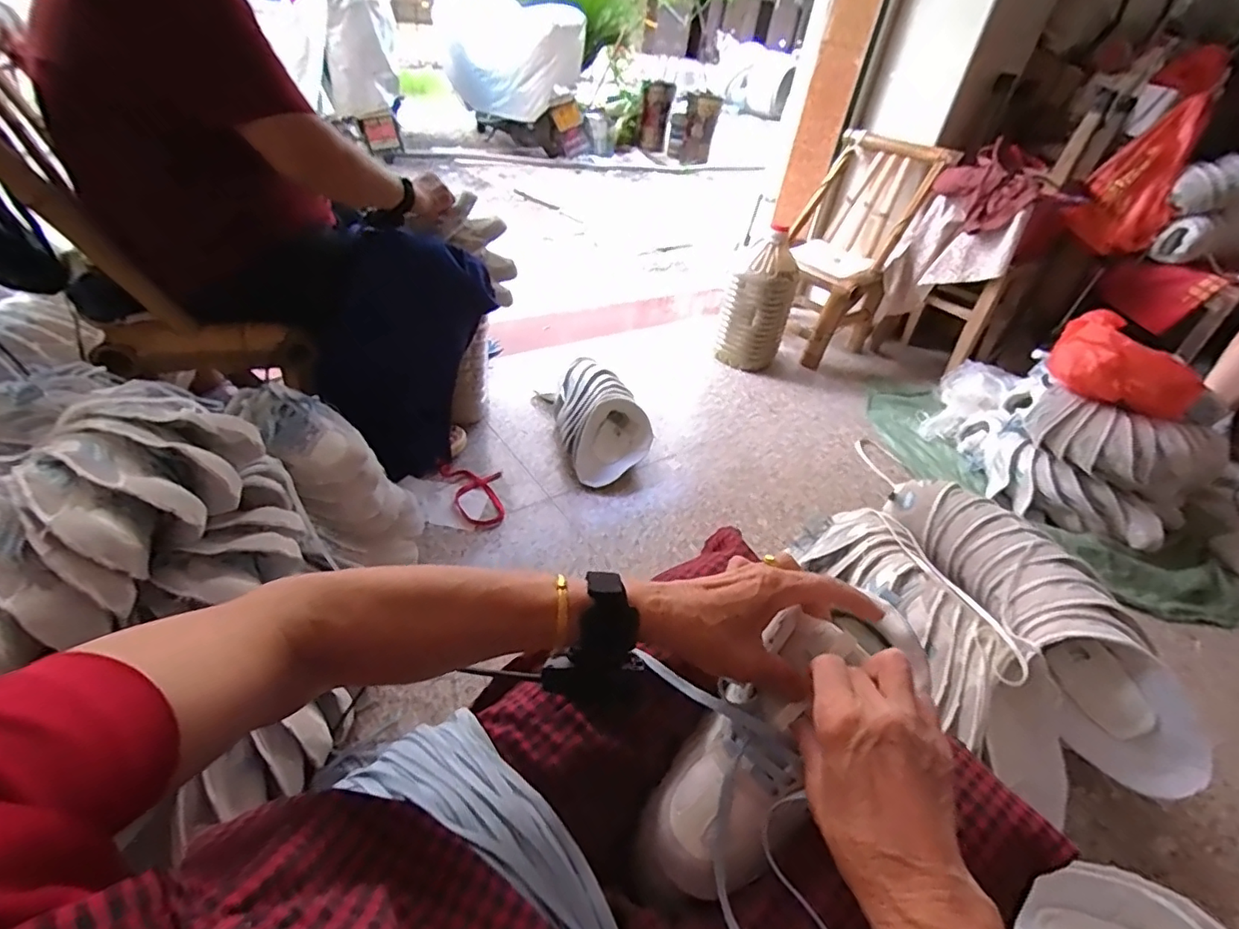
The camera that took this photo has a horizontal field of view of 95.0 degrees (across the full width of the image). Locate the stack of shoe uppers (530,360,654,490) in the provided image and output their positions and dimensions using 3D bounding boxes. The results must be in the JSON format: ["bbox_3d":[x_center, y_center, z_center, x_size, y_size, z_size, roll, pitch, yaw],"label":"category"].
[{"bbox_3d":[-0.053,-0.115,1.372,0.193,0.146,0.343,-8,40,-20],"label":"stack of shoe uppers"}]

